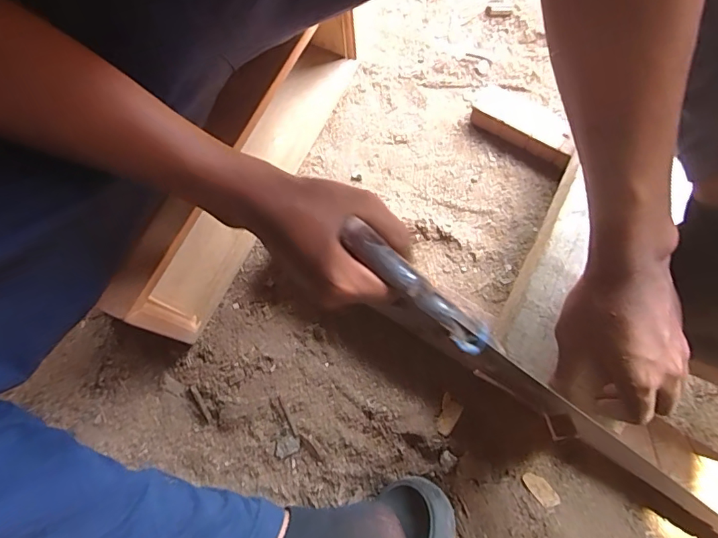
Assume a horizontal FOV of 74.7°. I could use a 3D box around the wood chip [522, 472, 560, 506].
[{"bbox_3d":[0.174,0.211,0.451,0.017,0.004,0.037,-42,77,-8],"label":"wood chip"}]

